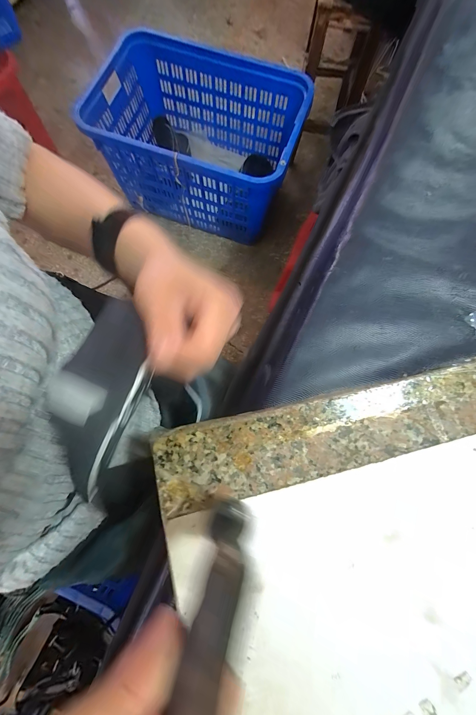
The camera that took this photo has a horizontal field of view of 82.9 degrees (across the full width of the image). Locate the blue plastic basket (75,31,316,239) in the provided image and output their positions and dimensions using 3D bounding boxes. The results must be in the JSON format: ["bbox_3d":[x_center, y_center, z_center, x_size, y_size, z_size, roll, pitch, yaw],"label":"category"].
[{"bbox_3d":[-0.132,-0.753,0.988,0.657,0.330,0.447,20,78,3],"label":"blue plastic basket"}]

